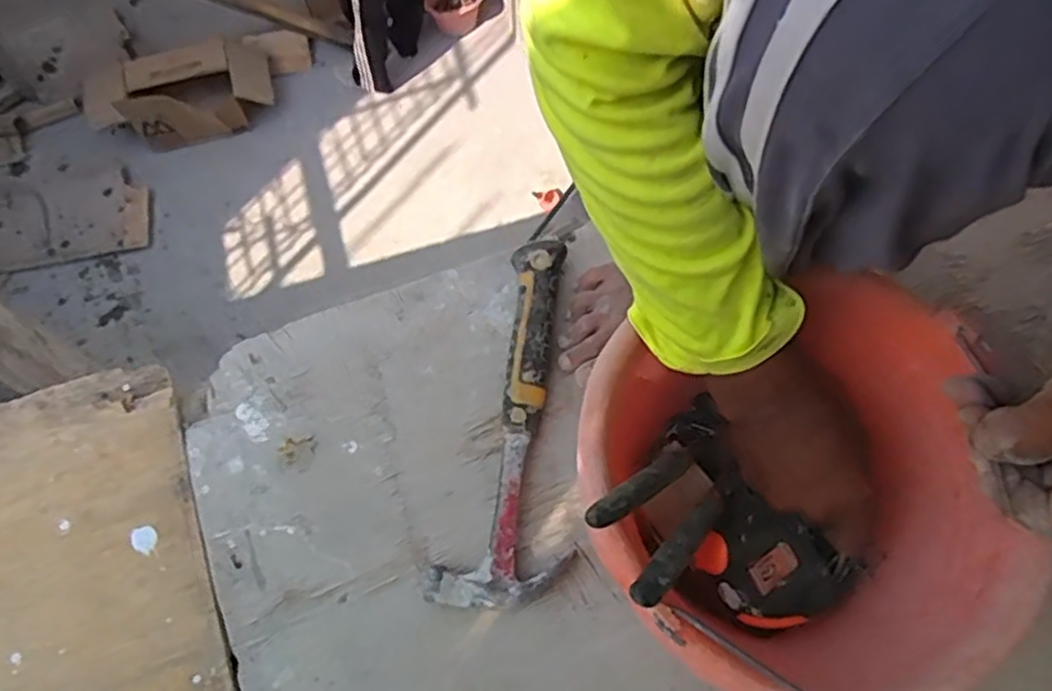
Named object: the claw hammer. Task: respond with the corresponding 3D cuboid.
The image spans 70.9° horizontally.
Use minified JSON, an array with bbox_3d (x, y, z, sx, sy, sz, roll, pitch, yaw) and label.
[{"bbox_3d":[0.006,0.054,0.546,0.093,0.039,0.278,13,67,8],"label":"claw hammer"}]

